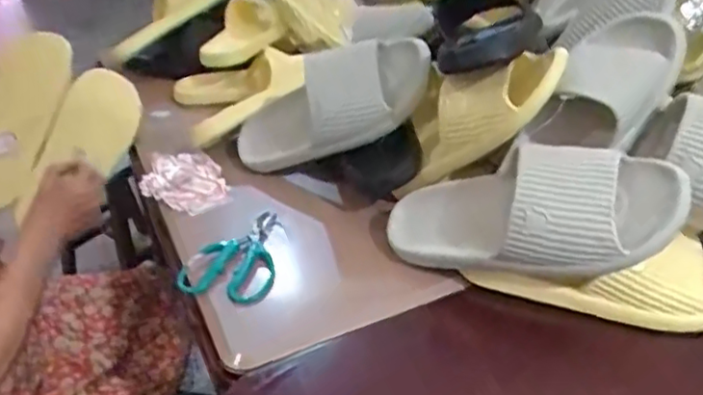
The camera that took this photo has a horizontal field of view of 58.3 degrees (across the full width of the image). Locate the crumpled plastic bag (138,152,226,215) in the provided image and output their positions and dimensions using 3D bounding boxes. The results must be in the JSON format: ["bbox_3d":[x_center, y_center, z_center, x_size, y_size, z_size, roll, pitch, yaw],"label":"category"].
[{"bbox_3d":[-0.218,-0.019,0.821,0.102,0.038,0.128,-22,37,-23],"label":"crumpled plastic bag"}]

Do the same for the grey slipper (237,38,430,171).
[{"bbox_3d":[-0.034,-0.113,0.776,0.274,0.106,0.088,-26,28,20],"label":"grey slipper"}]

